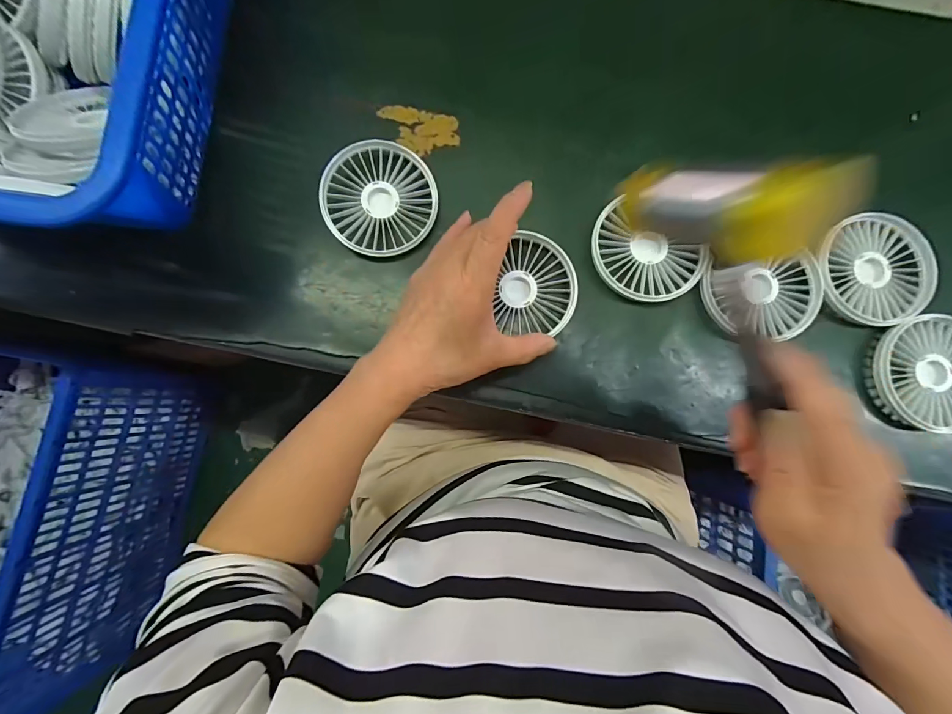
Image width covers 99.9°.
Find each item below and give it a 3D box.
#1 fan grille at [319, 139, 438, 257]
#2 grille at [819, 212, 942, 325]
[{"bbox_3d":[-0.076,-0.125,0.318,0.085,0.020,0.086,-11,84,-2],"label":"fan grille"},{"bbox_3d":[0.310,-0.067,0.312,0.086,0.014,0.085,0,84,-1],"label":"grille"}]

